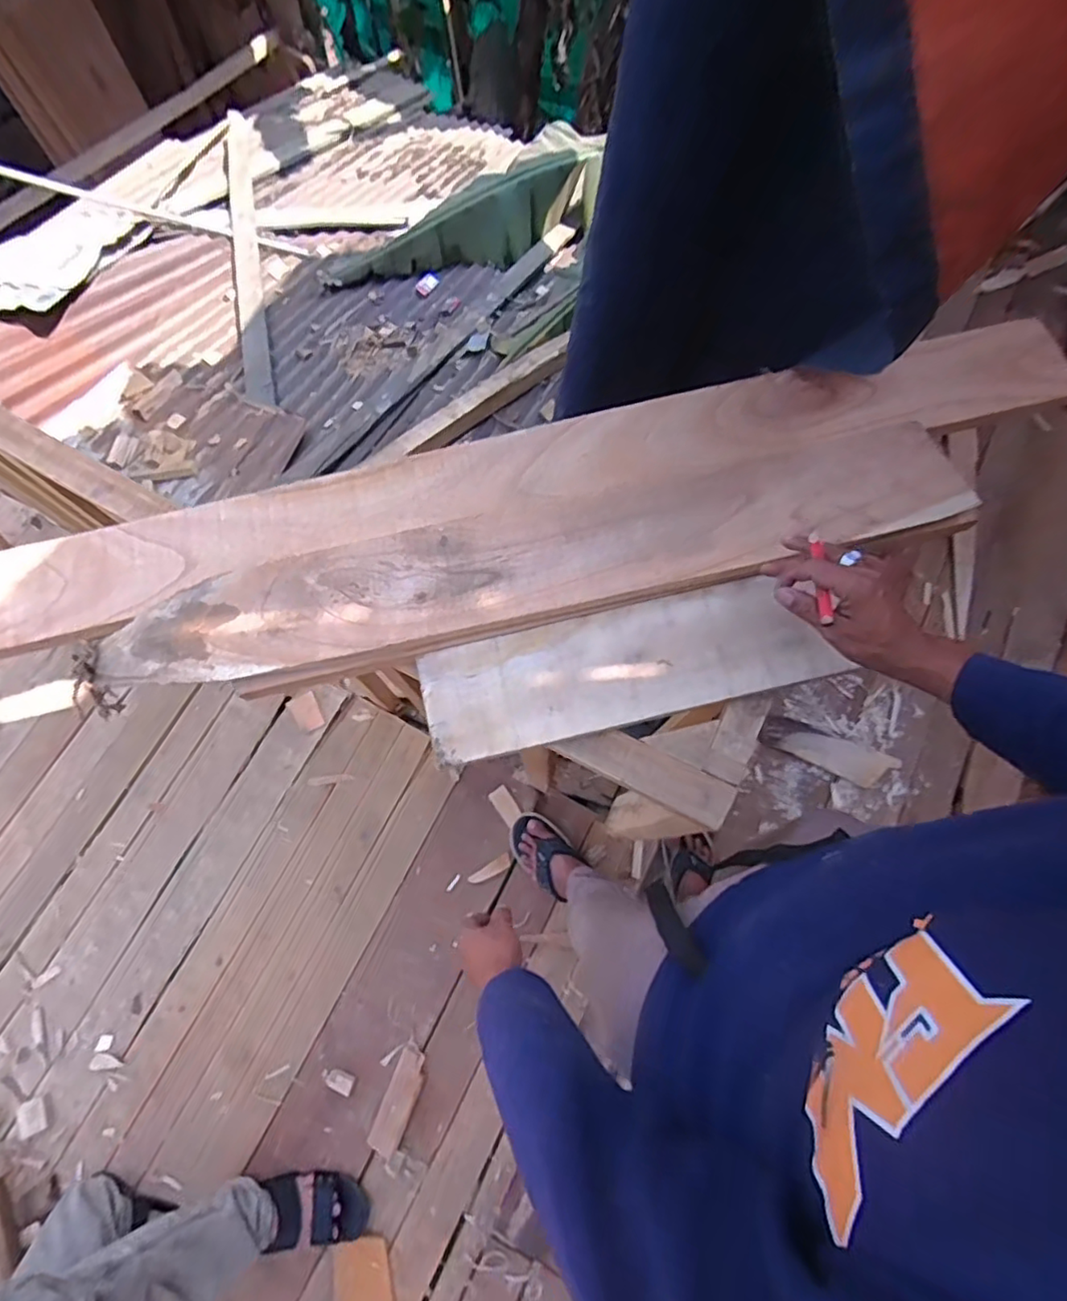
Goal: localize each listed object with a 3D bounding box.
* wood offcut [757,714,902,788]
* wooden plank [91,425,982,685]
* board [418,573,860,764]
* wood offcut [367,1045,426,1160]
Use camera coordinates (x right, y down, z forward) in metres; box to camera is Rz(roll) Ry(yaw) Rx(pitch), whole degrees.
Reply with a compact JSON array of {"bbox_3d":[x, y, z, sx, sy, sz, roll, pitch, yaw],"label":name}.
[{"bbox_3d":[0.655,0.224,1.374,0.293,0.009,0.084,21,75,7],"label":"wood offcut"},{"bbox_3d":[0.012,-0.108,0.656,0.866,0.041,0.148,-13,74,-2],"label":"wooden plank"},{"bbox_3d":[0.091,0.018,0.634,0.403,0.026,0.119,-12,74,-1],"label":"board"},{"bbox_3d":[-0.259,0.872,1.190,0.059,0.011,0.181,21,75,7],"label":"wood offcut"}]

